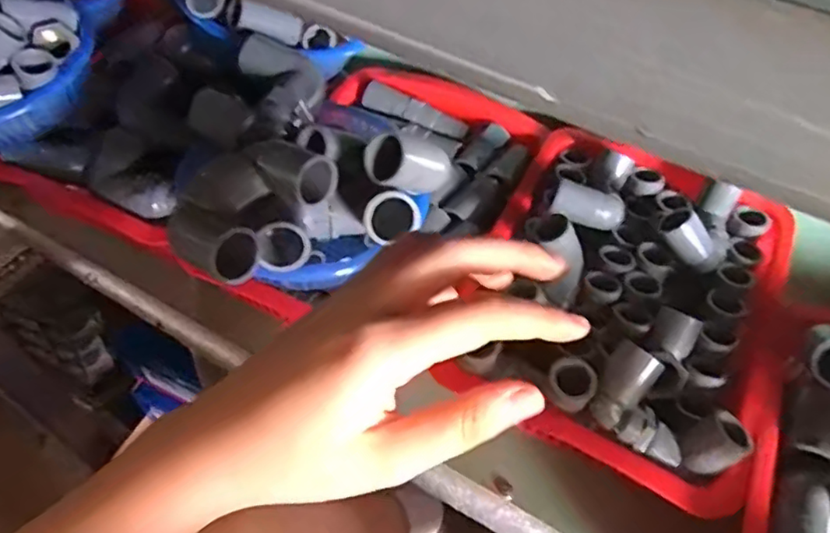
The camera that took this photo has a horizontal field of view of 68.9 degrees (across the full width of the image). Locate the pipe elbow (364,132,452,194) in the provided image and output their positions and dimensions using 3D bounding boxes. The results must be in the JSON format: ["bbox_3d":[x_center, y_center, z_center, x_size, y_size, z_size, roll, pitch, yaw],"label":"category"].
[{"bbox_3d":[-0.001,-0.064,0.381,0.059,0.029,0.025,0,43,-44],"label":"pipe elbow"}]

